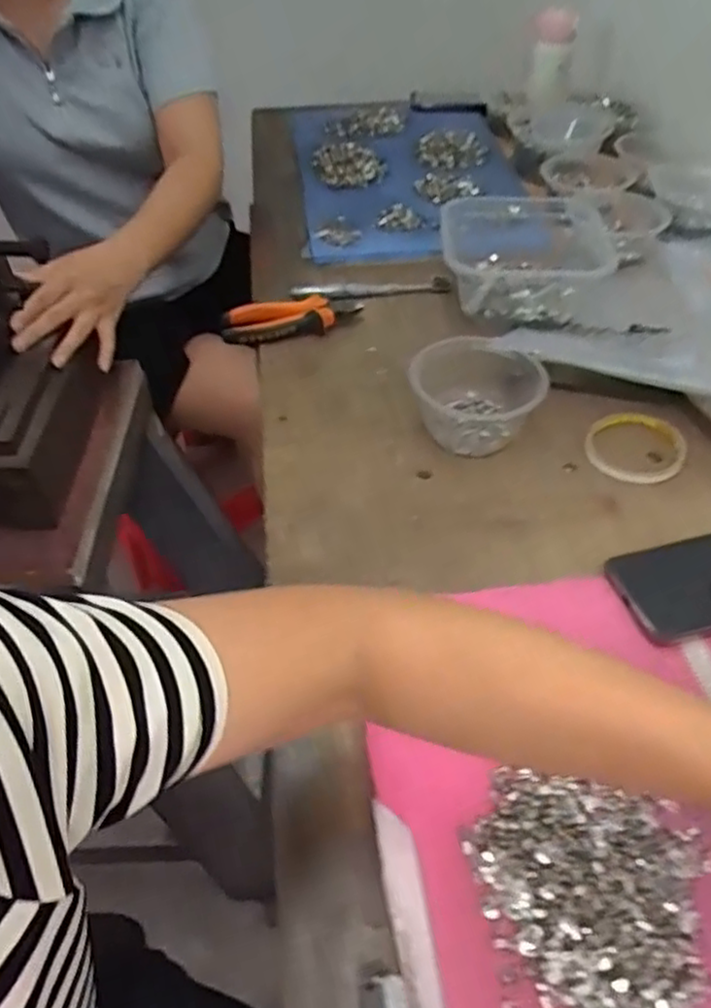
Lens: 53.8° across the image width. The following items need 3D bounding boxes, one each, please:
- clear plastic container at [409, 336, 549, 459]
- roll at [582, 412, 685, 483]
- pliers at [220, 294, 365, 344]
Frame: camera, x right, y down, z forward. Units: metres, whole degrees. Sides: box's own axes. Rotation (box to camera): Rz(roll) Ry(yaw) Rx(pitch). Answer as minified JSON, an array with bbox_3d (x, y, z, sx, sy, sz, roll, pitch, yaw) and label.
[{"bbox_3d":[0.108,-0.099,0.629,0.115,0.059,0.101,7,47,6],"label":"clear plastic container"},{"bbox_3d":[0.248,-0.051,0.621,0.083,0.013,0.082,-2,47,2],"label":"roll"},{"bbox_3d":[-0.068,-0.199,0.753,0.145,0.030,0.048,-13,48,-12],"label":"pliers"}]

